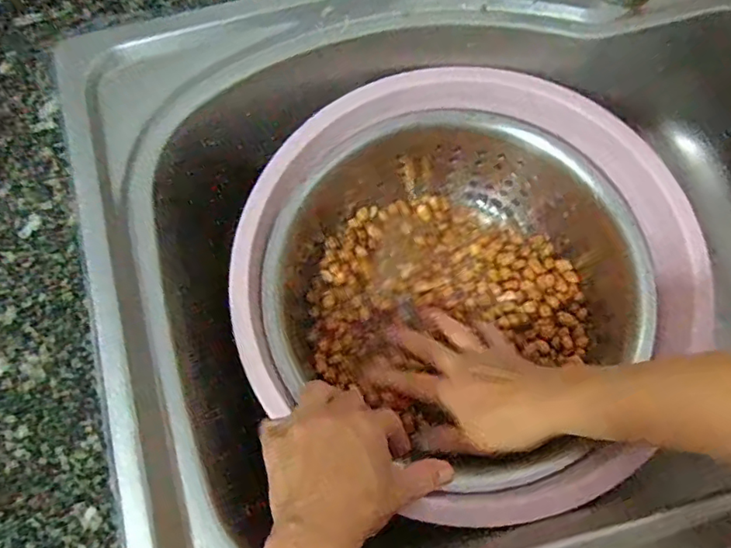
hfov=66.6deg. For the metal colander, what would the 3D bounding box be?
[{"bbox_3d":[0.078,-0.003,0.463,0.287,0.089,0.278,16,75,5],"label":"metal colander"}]

